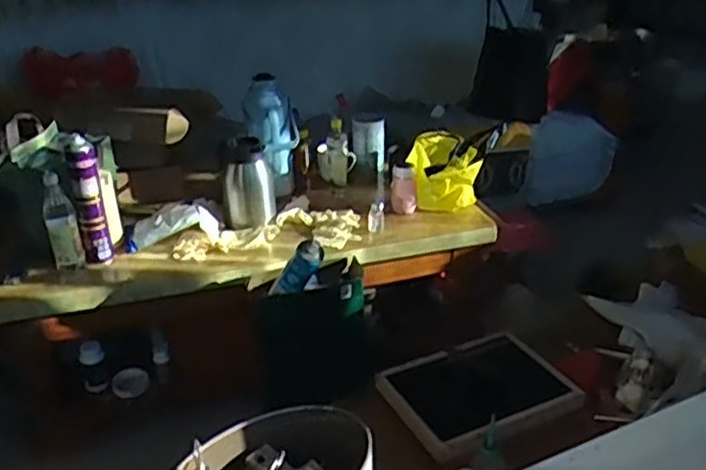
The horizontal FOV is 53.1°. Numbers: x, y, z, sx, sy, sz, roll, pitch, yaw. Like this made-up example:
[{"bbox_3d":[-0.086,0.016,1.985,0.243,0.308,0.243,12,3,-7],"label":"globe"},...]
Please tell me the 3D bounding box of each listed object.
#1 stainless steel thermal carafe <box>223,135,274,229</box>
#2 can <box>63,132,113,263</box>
[{"bbox_3d":[-0.277,-0.143,1.870,0.127,0.221,0.129,-5,27,-8],"label":"stainless steel thermal carafe"},{"bbox_3d":[-0.619,-0.066,1.662,0.066,0.309,0.057,-9,28,-15],"label":"can"}]

